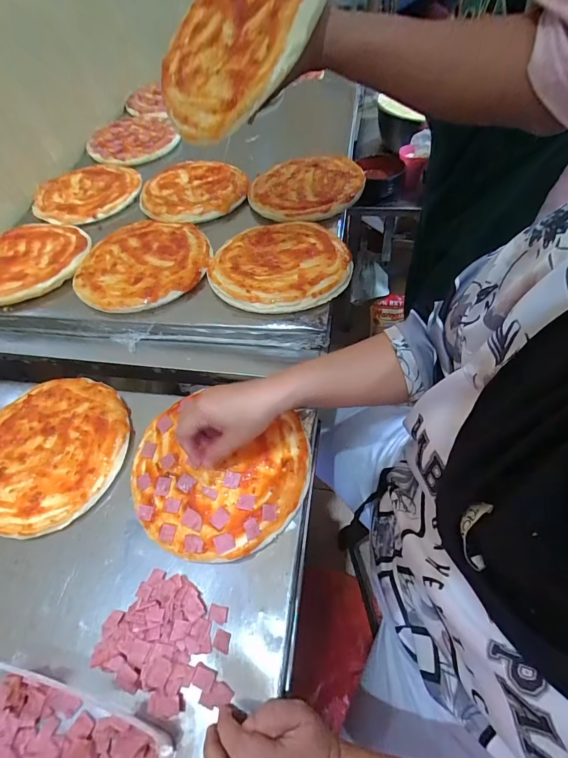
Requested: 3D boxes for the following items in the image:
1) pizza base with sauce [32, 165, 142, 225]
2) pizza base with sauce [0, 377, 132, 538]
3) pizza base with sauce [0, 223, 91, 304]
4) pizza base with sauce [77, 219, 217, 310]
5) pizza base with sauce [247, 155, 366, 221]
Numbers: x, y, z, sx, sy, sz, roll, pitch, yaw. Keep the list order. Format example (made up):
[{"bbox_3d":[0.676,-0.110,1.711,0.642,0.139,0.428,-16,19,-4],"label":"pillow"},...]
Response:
[{"bbox_3d":[-0.373,-0.355,0.690,0.191,0.019,0.175,-28,57,-14],"label":"pizza base with sauce"},{"bbox_3d":[-0.297,0.087,0.454,0.190,0.023,0.192,-3,55,4],"label":"pizza base with sauce"},{"bbox_3d":[-0.414,-0.195,0.579,0.190,0.015,0.192,-22,56,-10],"label":"pizza base with sauce"},{"bbox_3d":[-0.209,-0.177,0.540,0.191,0.008,0.188,-12,55,-3],"label":"pizza base with sauce"},{"bbox_3d":[0.038,-0.339,0.635,0.195,0.013,0.195,-1,55,5],"label":"pizza base with sauce"}]

